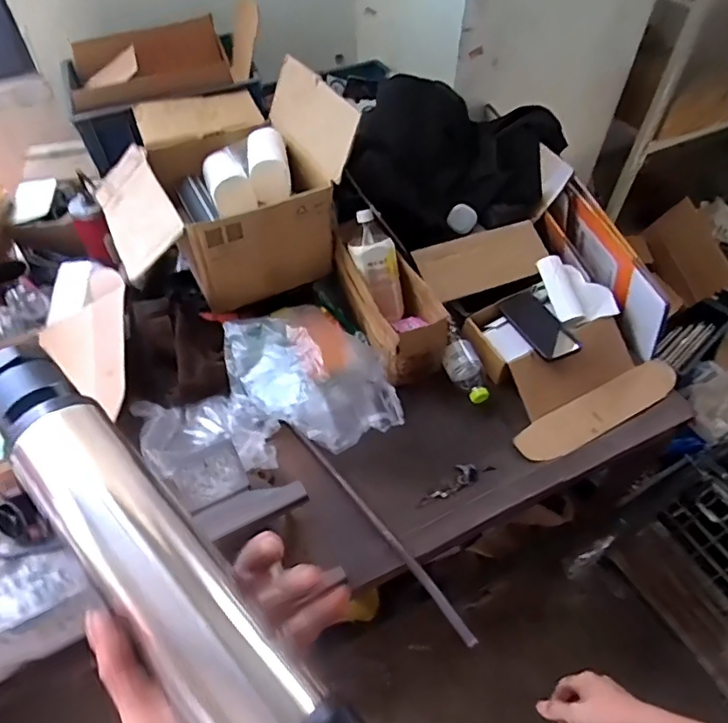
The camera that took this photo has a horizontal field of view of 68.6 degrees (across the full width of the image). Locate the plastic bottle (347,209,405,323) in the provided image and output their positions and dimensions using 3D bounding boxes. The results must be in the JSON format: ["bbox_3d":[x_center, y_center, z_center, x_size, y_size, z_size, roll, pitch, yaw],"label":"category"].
[{"bbox_3d":[0.027,-0.175,0.989,0.084,0.210,0.059,-23,13,-18],"label":"plastic bottle"}]

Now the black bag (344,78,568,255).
[{"bbox_3d":[0.203,-0.432,1.121,0.440,0.181,0.335,3,51,2],"label":"black bag"}]

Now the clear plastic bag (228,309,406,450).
[{"bbox_3d":[-0.098,0.004,0.913,0.239,0.112,0.310,-26,56,-21],"label":"clear plastic bag"}]

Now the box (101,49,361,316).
[{"bbox_3d":[-0.288,-0.357,1.030,0.416,0.287,0.412,-22,54,-18],"label":"box"}]

